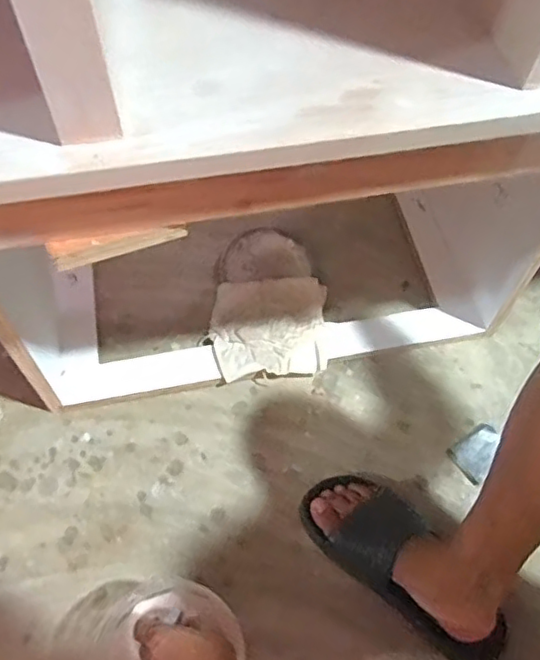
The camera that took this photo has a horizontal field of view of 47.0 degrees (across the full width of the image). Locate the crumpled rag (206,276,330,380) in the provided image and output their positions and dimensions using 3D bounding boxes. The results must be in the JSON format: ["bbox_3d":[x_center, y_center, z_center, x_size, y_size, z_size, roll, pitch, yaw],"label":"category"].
[{"bbox_3d":[-0.002,-0.006,0.883,0.160,0.034,0.164,-1,59,-2],"label":"crumpled rag"}]

